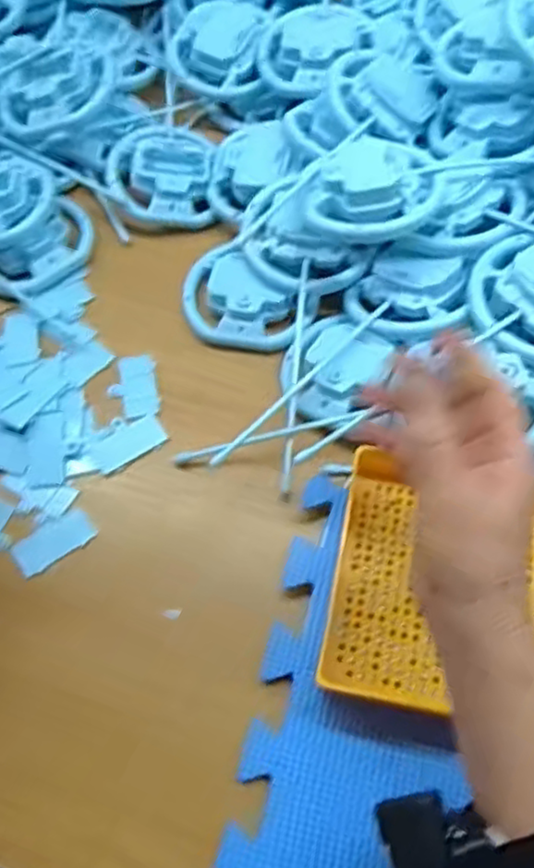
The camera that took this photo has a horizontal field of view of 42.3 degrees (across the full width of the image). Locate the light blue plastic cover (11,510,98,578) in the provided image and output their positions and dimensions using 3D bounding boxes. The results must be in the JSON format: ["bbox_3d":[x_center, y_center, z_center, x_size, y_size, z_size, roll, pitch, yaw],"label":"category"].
[{"bbox_3d":[-0.140,0.071,0.453,0.052,0.006,0.027,-34,68,-14],"label":"light blue plastic cover"}]

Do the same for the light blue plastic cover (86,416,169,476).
[{"bbox_3d":[-0.098,0.007,0.484,0.053,0.004,0.026,-31,67,-12],"label":"light blue plastic cover"}]

